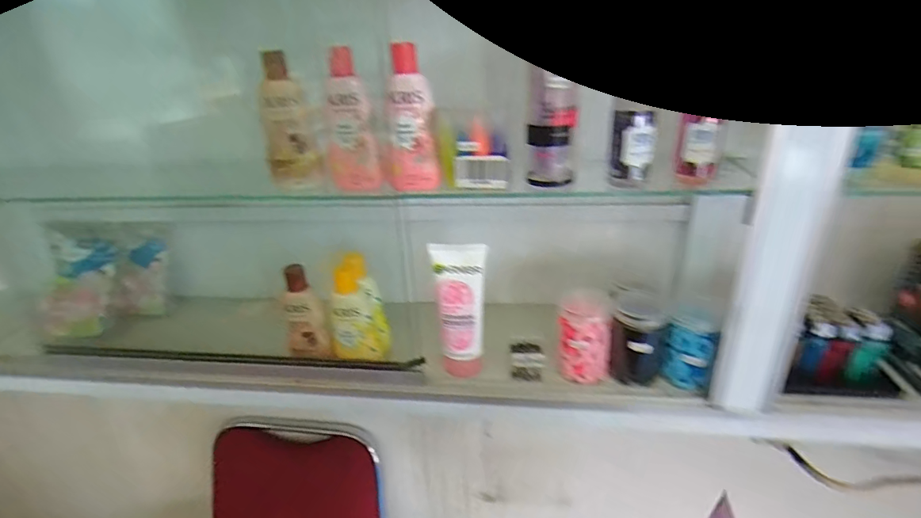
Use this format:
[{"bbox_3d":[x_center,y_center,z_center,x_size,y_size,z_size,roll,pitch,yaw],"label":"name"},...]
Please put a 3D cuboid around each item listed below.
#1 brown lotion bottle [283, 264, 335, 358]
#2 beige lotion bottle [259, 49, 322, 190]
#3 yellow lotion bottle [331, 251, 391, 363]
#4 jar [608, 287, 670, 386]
[{"bbox_3d":[-0.171,0.060,0.507,0.040,0.107,0.021,-13,26,-22],"label":"brown lotion bottle"},{"bbox_3d":[-0.170,-0.134,0.452,0.046,0.122,0.031,-12,25,-19],"label":"beige lotion bottle"},{"bbox_3d":[-0.114,0.057,0.512,0.061,0.115,0.047,-7,24,-10],"label":"yellow lotion bottle"},{"bbox_3d":[0.189,0.086,0.490,0.050,0.085,0.053,7,26,22],"label":"jar"}]

